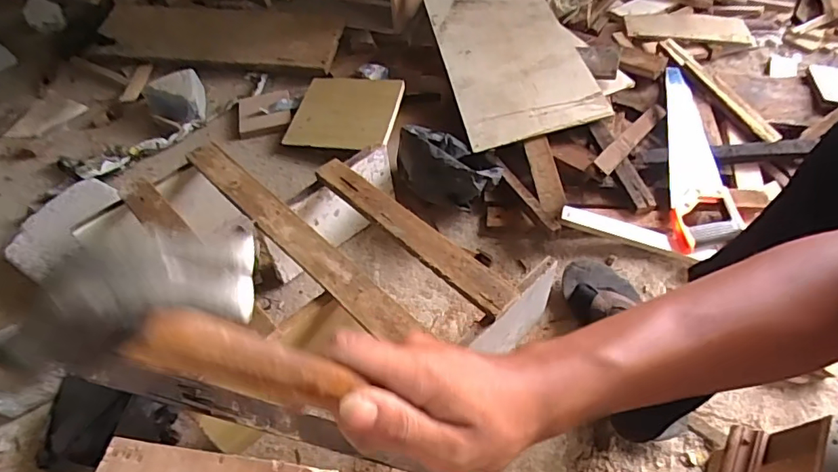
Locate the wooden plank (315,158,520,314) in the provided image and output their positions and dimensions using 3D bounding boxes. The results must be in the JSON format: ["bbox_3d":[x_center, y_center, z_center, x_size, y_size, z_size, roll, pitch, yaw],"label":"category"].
[{"bbox_3d":[-0.017,-0.015,0.696,0.050,0.021,0.354,-39,58,-24],"label":"wooden plank"}]

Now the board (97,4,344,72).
[{"bbox_3d":[-0.522,-0.529,1.291,0.667,0.028,0.212,9,59,10],"label":"board"}]

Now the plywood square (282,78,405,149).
[{"bbox_3d":[-0.153,-0.267,1.064,0.221,0.019,0.195,7,63,15],"label":"plywood square"}]

